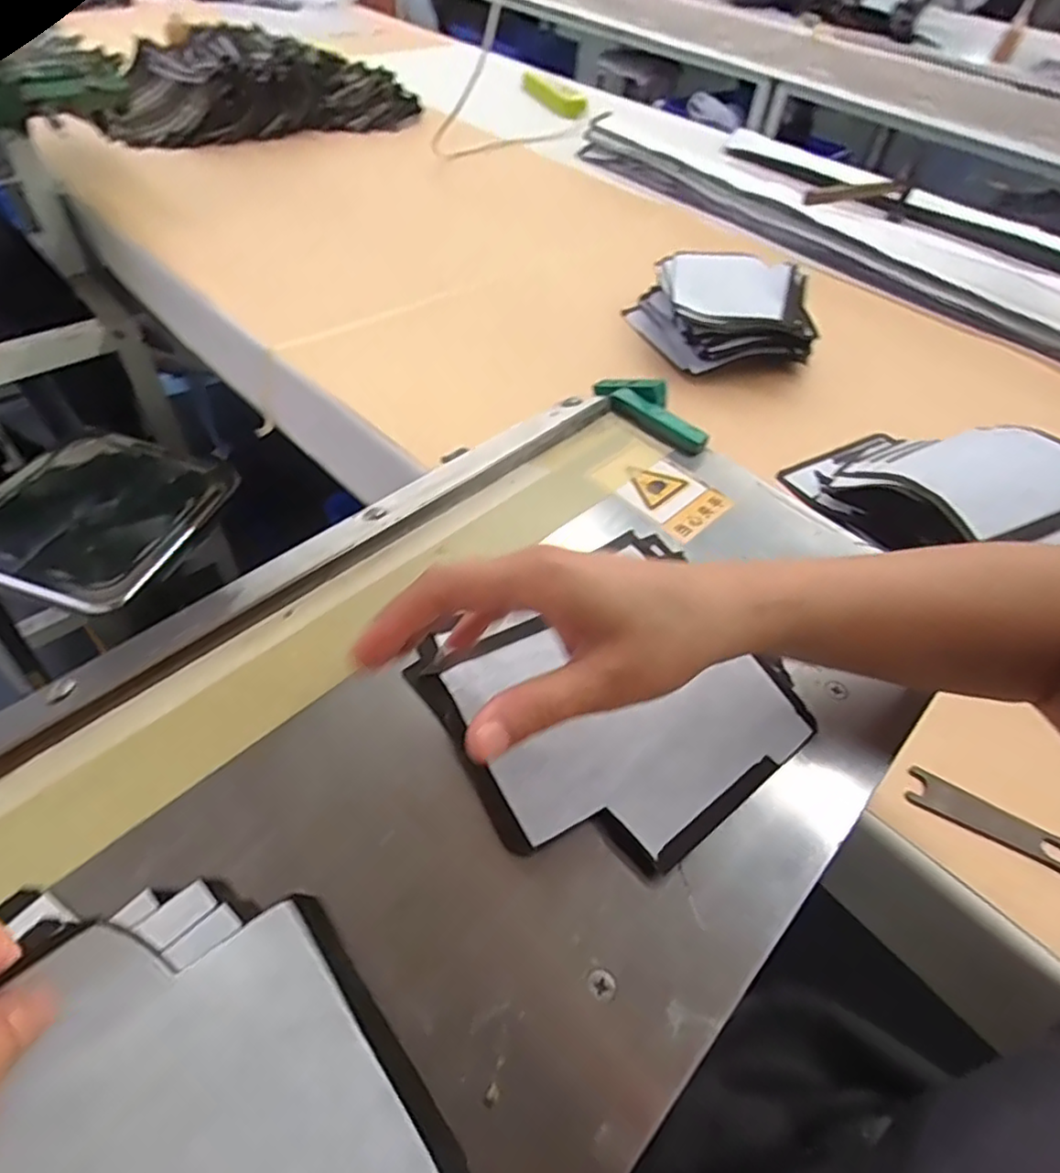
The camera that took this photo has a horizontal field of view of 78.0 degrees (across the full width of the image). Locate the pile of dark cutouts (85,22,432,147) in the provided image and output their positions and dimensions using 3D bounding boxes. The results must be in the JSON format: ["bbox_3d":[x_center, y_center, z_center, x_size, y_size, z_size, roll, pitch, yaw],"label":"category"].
[{"bbox_3d":[-0.535,-0.992,1.289,0.584,0.105,0.351,-18,54,-19],"label":"pile of dark cutouts"}]

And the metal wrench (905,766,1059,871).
[{"bbox_3d":[0.322,0.163,0.431,0.139,0.004,0.029,26,58,15],"label":"metal wrench"}]

